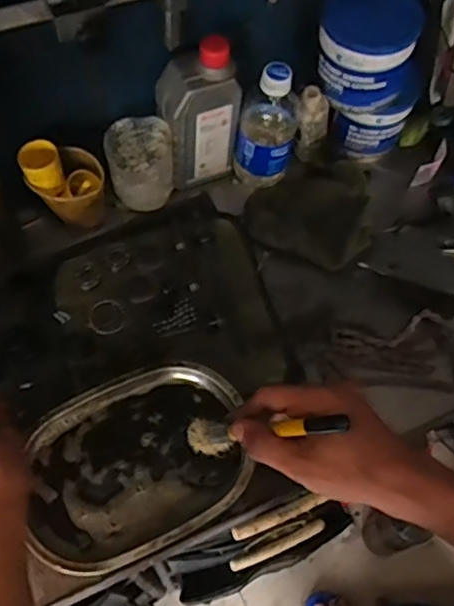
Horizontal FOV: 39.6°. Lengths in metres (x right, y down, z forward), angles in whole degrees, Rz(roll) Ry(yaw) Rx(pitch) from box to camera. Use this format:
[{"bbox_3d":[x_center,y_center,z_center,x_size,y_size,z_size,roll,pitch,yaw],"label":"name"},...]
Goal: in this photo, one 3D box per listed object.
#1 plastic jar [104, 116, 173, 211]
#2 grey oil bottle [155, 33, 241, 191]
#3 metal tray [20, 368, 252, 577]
[{"bbox_3d":[-0.095,-0.151,0.698,0.071,0.082,0.065,-5,62,-5],"label":"plastic jar"},{"bbox_3d":[-0.030,-0.204,0.684,0.081,0.164,0.050,-20,64,-12],"label":"grey oil bottle"},{"bbox_3d":[-0.080,0.143,0.576,0.198,0.035,0.152,-20,64,-12],"label":"metal tray"}]

